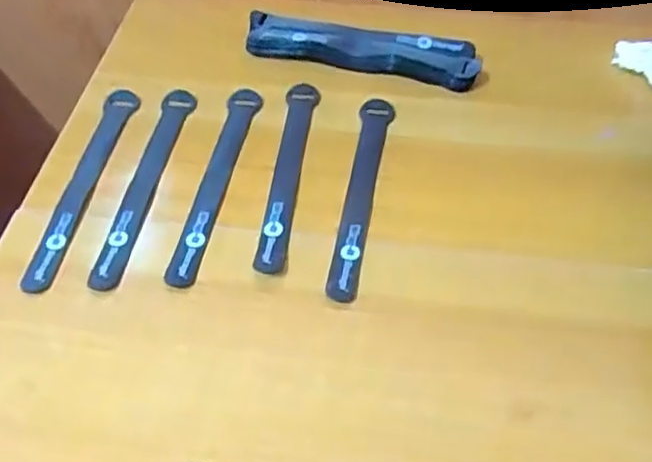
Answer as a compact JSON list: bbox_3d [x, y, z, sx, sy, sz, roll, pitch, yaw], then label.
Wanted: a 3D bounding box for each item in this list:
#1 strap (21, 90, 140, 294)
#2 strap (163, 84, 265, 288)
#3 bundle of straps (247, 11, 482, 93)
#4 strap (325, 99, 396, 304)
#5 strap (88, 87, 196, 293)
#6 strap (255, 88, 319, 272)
[{"bbox_3d":[-0.179,-0.037,0.494,0.023,0.006,0.194,9,51,0],"label":"strap"},{"bbox_3d":[-0.080,-0.040,0.498,0.024,0.006,0.195,9,51,2],"label":"strap"},{"bbox_3d":[0.030,-0.156,0.580,0.201,0.021,0.045,12,52,9],"label":"bundle of straps"},{"bbox_3d":[0.027,-0.030,0.490,0.025,0.004,0.196,8,51,4],"label":"strap"},{"bbox_3d":[-0.133,-0.039,0.496,0.024,0.007,0.197,6,52,4],"label":"strap"},{"bbox_3d":[-0.028,-0.047,0.504,0.024,0.006,0.195,4,51,3],"label":"strap"}]

